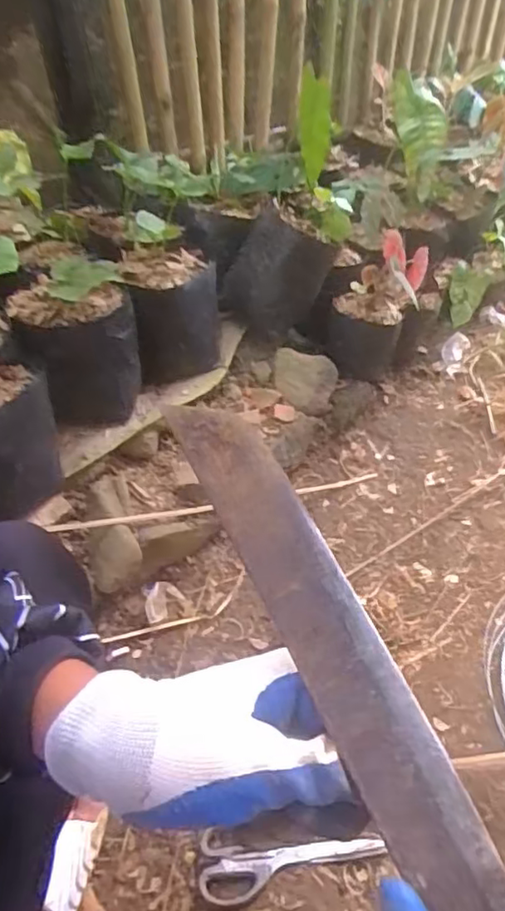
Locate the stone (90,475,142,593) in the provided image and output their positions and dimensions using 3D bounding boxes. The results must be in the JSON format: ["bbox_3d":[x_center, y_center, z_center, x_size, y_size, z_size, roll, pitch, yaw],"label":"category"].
[{"bbox_3d":[-0.195,0.105,0.850,0.067,0.052,0.163,-8,62,-3],"label":"stone"}]

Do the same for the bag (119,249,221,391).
[{"bbox_3d":[-0.121,-0.217,0.951,0.136,0.165,0.153,-3,48,-1],"label":"bag"}]

